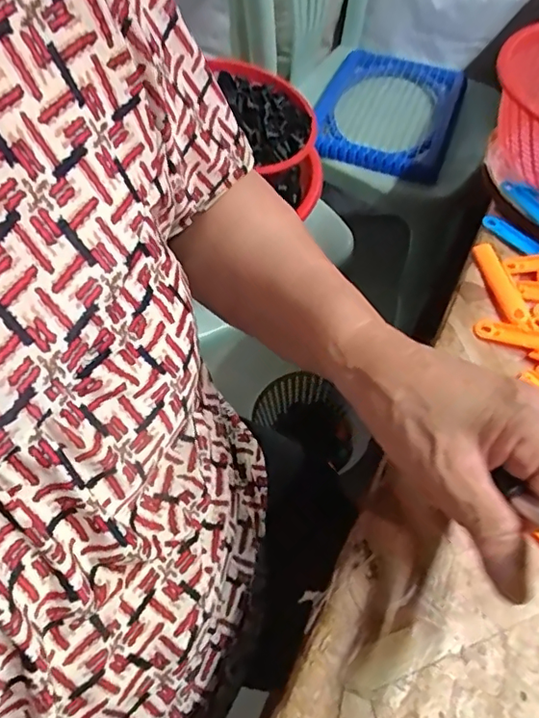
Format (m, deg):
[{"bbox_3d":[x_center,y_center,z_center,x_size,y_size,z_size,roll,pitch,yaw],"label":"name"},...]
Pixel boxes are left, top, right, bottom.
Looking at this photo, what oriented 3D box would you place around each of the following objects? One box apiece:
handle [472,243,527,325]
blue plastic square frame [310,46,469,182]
[{"bbox_3d":[0.175,-0.058,0.407,0.017,0.005,0.080,-5,55,-8],"label":"handle"},{"bbox_3d":[0.214,-0.447,0.992,0.244,0.063,0.304,19,55,9],"label":"blue plastic square frame"}]

